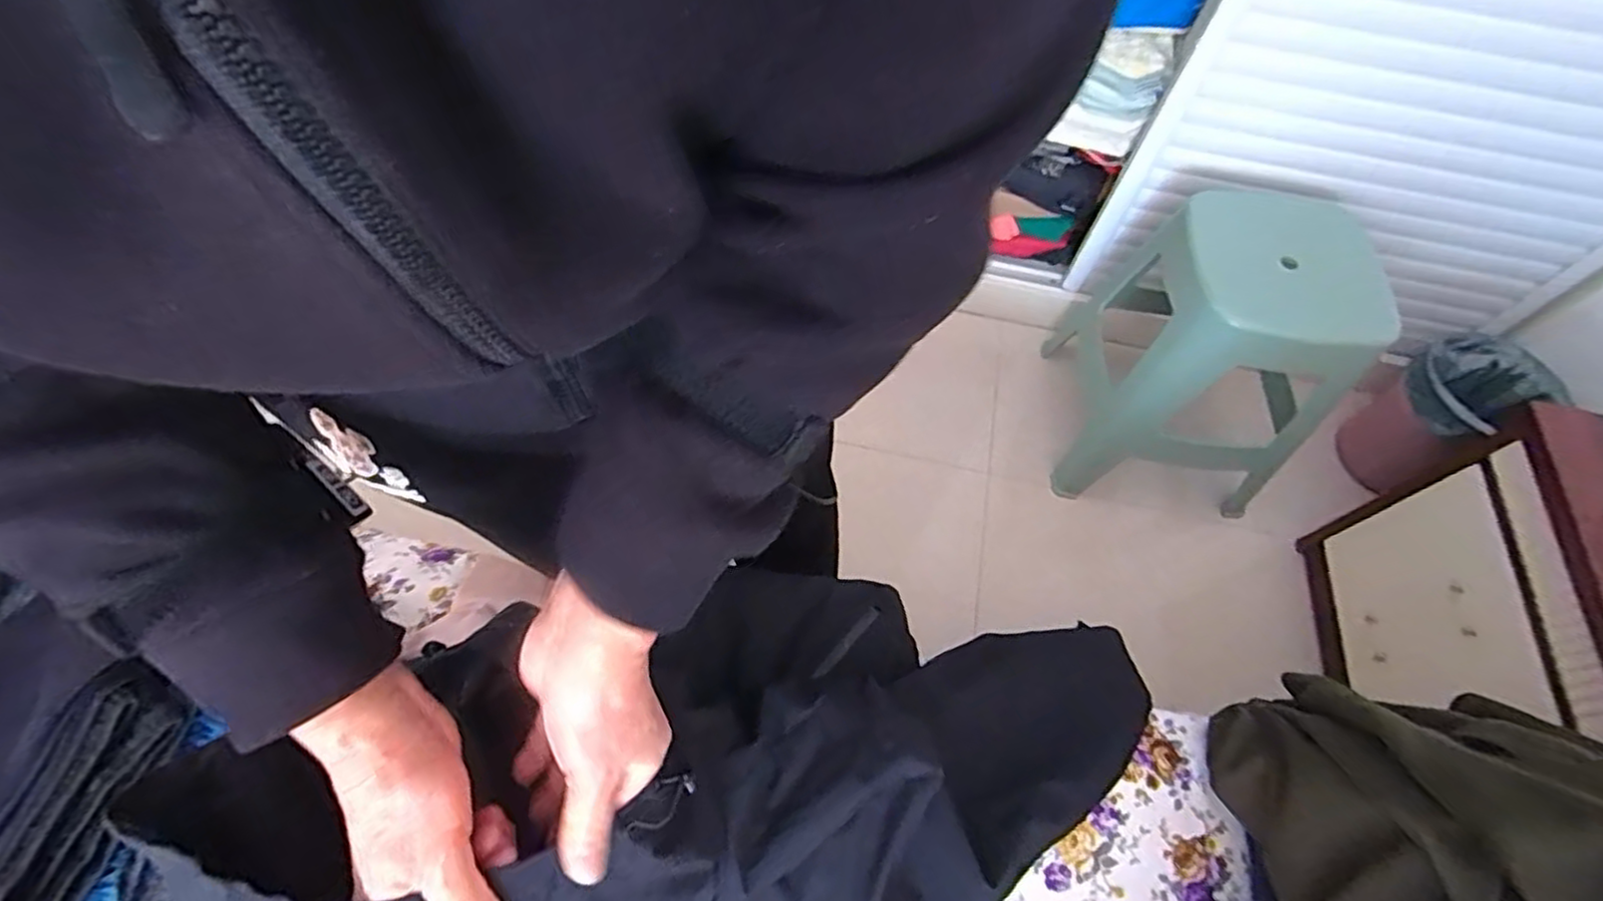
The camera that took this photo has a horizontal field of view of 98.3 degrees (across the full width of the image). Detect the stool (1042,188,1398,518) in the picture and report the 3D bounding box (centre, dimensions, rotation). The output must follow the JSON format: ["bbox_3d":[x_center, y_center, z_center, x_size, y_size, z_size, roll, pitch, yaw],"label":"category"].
[{"bbox_3d":[0.664,-0.157,1.156,0.326,0.437,0.366,7,61,0],"label":"stool"}]

